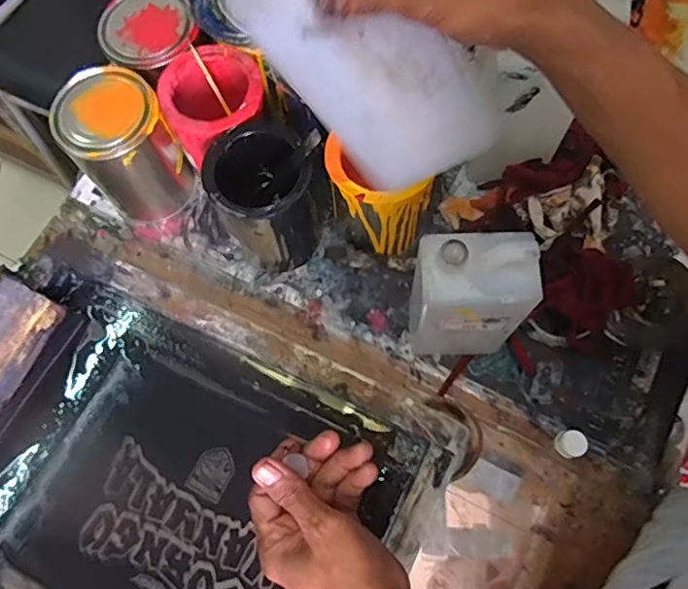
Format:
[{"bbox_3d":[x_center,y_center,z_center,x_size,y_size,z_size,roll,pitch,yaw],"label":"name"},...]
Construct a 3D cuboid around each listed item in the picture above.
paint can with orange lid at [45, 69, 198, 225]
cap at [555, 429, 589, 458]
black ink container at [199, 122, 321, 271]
[{"bbox_3d":[-0.248,-0.166,0.633,0.101,0.148,0.106,-1,71,2],"label":"paint can with orange lid"},{"bbox_3d":[0.236,0.155,0.568,0.029,0.017,0.028,-1,71,2],"label":"cap"},{"bbox_3d":[-0.083,-0.104,0.608,0.104,0.140,0.115,6,71,4],"label":"black ink container"}]

